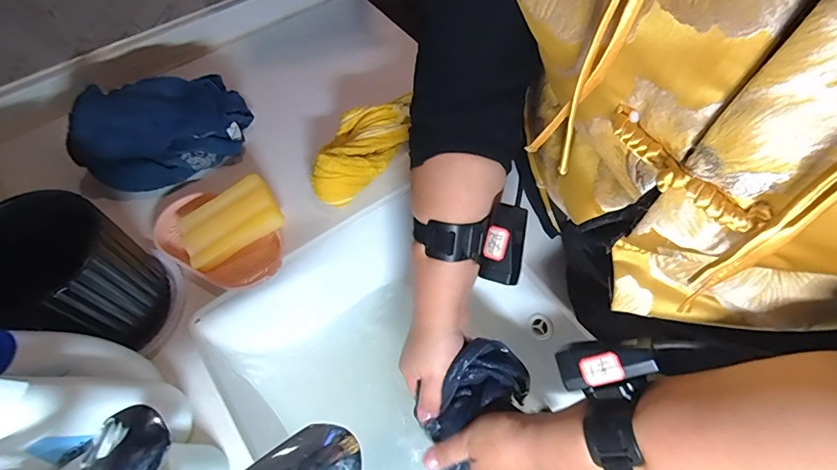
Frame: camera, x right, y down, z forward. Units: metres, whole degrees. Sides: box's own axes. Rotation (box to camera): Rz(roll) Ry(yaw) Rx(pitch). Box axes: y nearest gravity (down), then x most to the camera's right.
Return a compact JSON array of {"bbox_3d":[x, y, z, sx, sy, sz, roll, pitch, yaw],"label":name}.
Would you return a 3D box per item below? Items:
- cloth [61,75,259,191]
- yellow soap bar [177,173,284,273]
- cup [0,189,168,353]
[{"bbox_3d":[-0.299,-0.127,0.518,0.181,0.094,0.077,-29,63,-17],"label":"cloth"},{"bbox_3d":[-0.209,-0.014,0.493,0.106,0.030,0.067,-32,73,-5],"label":"yellow soap bar"},{"bbox_3d":[-0.303,0.036,0.393,0.101,0.131,0.093,0,59,0],"label":"cup"}]

